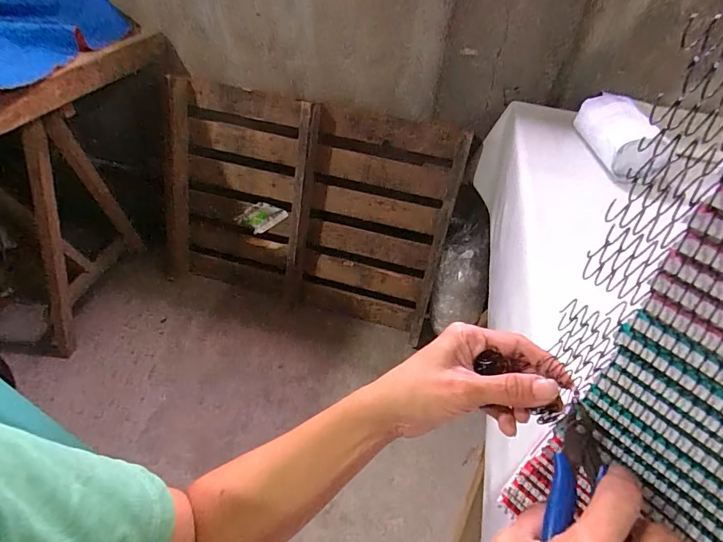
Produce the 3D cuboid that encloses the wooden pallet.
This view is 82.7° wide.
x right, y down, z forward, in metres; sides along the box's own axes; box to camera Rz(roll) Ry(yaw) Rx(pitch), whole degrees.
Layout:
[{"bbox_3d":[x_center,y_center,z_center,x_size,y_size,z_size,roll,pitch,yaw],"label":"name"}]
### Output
[{"bbox_3d":[-0.209,-0.205,1.420,0.986,0.710,0.084,14,25,7],"label":"wooden pallet"}]

